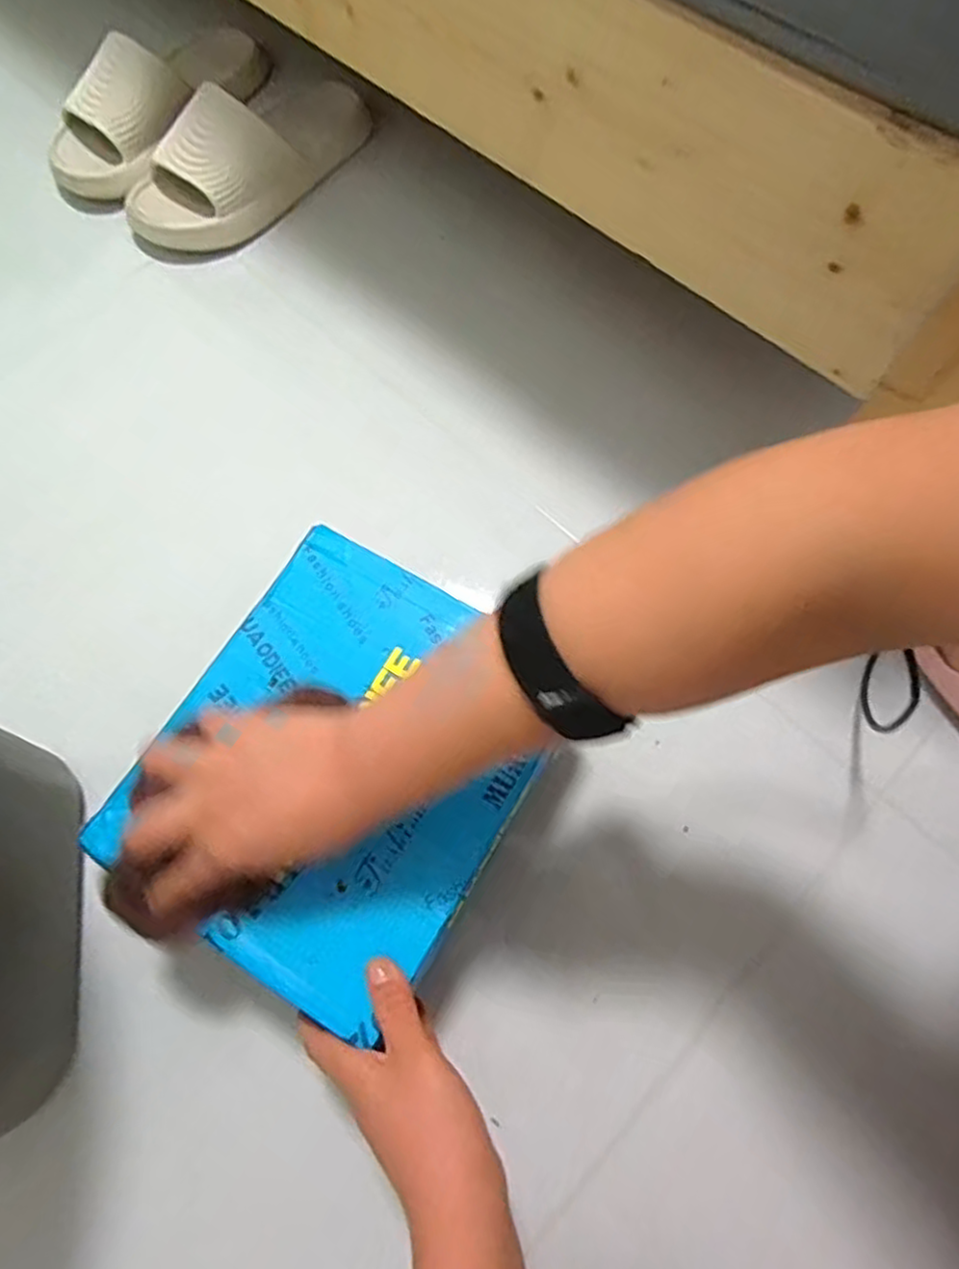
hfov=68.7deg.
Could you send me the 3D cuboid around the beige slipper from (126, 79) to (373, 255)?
[{"bbox_3d":[-0.226,-0.464,0.681,0.116,0.088,0.243,41,76,14],"label":"beige slipper"}]

